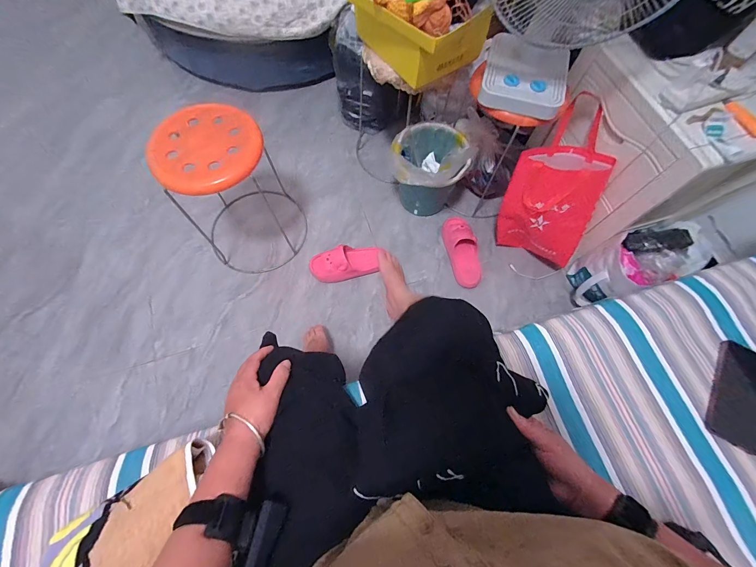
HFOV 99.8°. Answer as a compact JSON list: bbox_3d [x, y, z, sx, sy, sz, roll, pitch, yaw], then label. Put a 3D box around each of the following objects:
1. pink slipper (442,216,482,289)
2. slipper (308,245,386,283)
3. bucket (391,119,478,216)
[{"bbox_3d":[0.301,-0.120,1.123,0.099,0.068,0.256,-9,69,-5],"label":"pink slipper"},{"bbox_3d":[-0.101,-0.069,1.097,0.261,0.068,0.111,-13,69,-7],"label":"slipper"},{"bbox_3d":[0.175,-0.360,1.086,0.231,0.261,0.254,1,68,-2],"label":"bucket"}]

